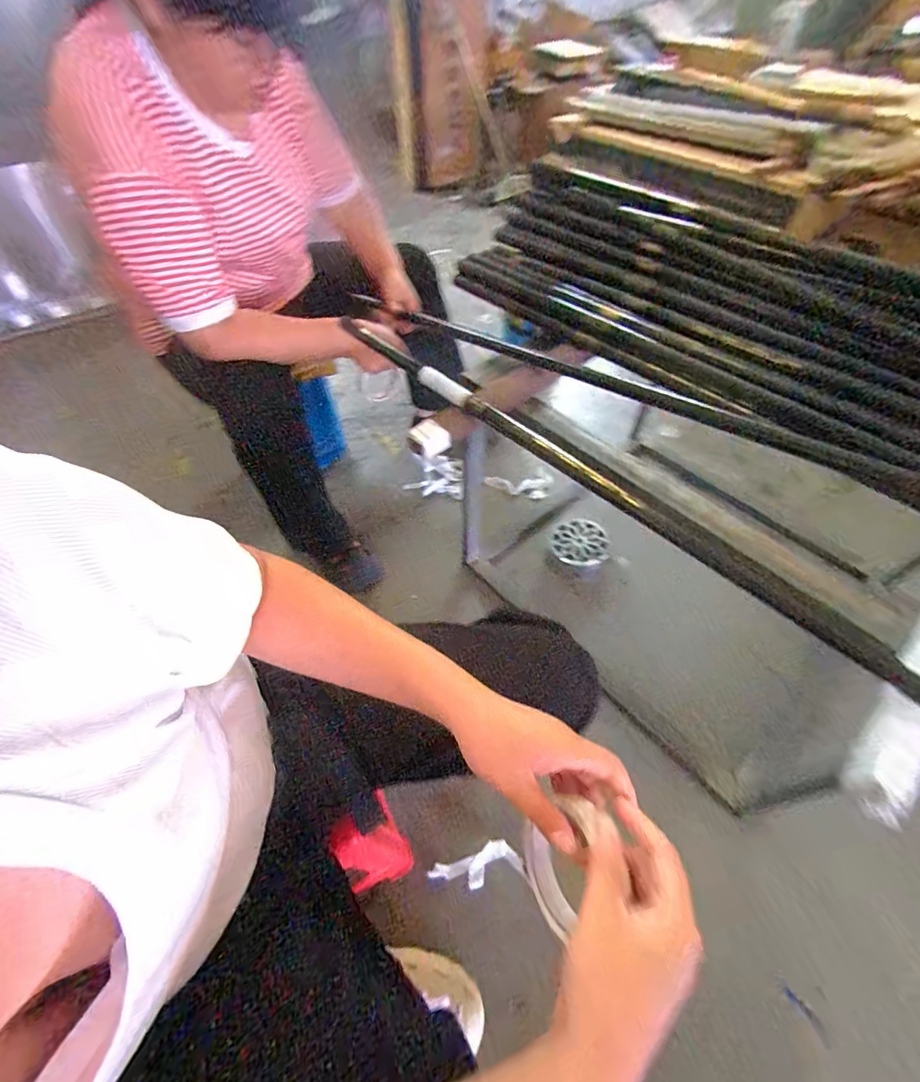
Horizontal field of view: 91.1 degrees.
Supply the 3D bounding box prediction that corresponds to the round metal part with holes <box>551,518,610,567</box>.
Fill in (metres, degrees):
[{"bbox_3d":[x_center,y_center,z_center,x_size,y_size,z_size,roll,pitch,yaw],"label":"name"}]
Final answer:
[{"bbox_3d":[0.274,-0.001,1.032,0.123,0.014,0.134,0,53,1],"label":"round metal part with holes"}]

